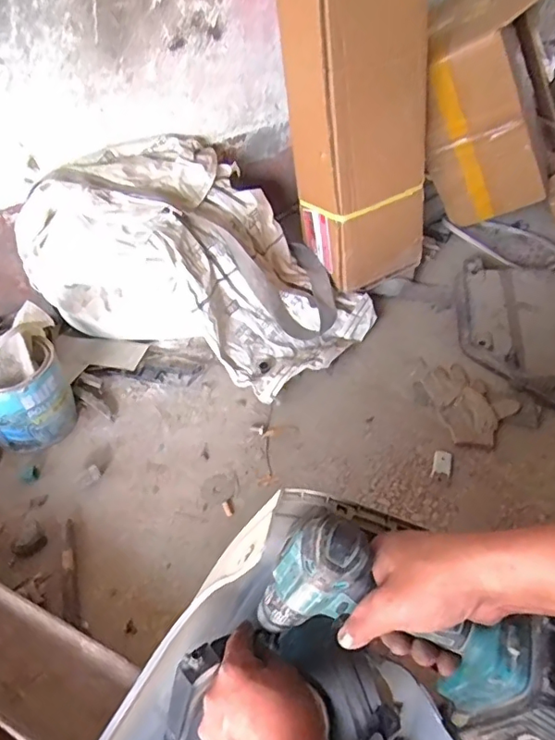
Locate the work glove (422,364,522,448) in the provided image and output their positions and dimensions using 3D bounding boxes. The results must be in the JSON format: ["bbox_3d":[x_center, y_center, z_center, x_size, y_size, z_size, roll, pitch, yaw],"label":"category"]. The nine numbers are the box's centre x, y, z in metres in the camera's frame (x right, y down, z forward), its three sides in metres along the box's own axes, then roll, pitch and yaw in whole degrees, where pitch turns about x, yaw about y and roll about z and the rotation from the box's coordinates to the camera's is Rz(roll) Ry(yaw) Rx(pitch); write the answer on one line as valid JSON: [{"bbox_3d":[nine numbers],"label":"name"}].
[{"bbox_3d":[0.370,0.063,1.052,0.165,0.032,0.190,-31,52,-26],"label":"work glove"}]

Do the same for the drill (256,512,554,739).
[{"bbox_3d":[0.111,0.208,0.423,0.242,0.131,0.079,26,51,13],"label":"drill"}]

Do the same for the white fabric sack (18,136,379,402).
[{"bbox_3d":[-0.155,-0.243,1.139,0.677,0.300,0.465,19,49,20],"label":"white fabric sack"}]

